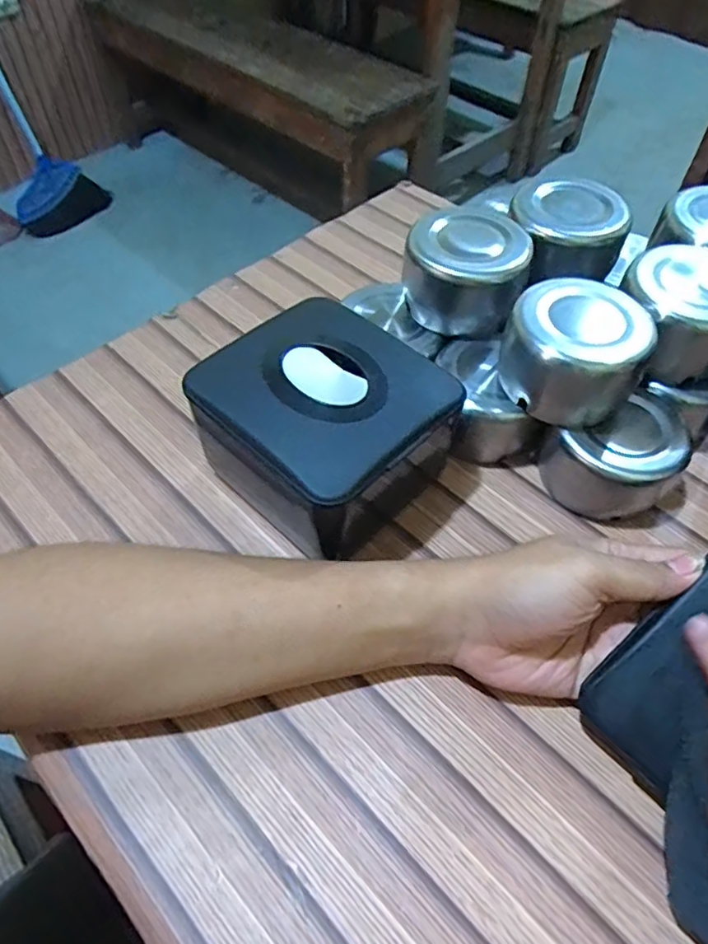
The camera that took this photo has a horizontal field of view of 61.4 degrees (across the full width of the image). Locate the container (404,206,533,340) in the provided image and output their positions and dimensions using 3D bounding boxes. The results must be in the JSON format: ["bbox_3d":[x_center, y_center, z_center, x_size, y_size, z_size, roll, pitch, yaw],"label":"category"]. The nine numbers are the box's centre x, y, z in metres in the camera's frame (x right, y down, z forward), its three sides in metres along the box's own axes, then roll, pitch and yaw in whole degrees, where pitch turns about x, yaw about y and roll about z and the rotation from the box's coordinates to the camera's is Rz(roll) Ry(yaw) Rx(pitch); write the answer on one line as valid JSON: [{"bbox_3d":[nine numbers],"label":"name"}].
[{"bbox_3d":[0.075,-0.135,0.404,0.077,0.057,0.061,12,55,7],"label":"container"}]

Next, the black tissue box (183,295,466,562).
[{"bbox_3d":[-0.018,-0.026,0.364,0.125,0.096,0.119,39,62,23],"label":"black tissue box"}]

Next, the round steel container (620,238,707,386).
[{"bbox_3d":[0.210,-0.103,0.379,0.068,0.056,0.076,-20,57,-15],"label":"round steel container"}]

